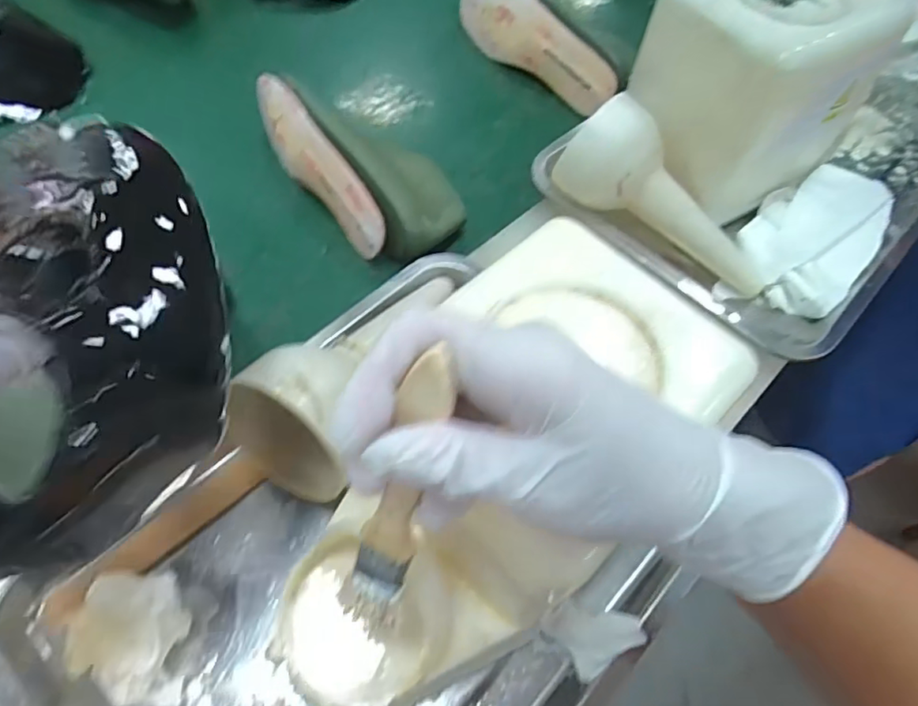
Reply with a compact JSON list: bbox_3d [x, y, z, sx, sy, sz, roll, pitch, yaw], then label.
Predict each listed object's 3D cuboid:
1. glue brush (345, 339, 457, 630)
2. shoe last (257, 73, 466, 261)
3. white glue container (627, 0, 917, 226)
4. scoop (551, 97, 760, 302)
[{"bbox_3d":[-0.023,0.058,0.212,0.021,0.146,0.008,24,36,9],"label":"glue brush"},{"bbox_3d":[-0.102,-0.188,0.563,0.106,0.074,0.239,-37,69,-21],"label":"shoe last"},{"bbox_3d":[0.242,-0.221,0.485,0.165,0.145,0.129,-27,66,-17],"label":"white glue container"},{"bbox_3d":[0.172,-0.120,0.483,0.191,0.068,0.053,41,65,-3],"label":"scoop"}]

